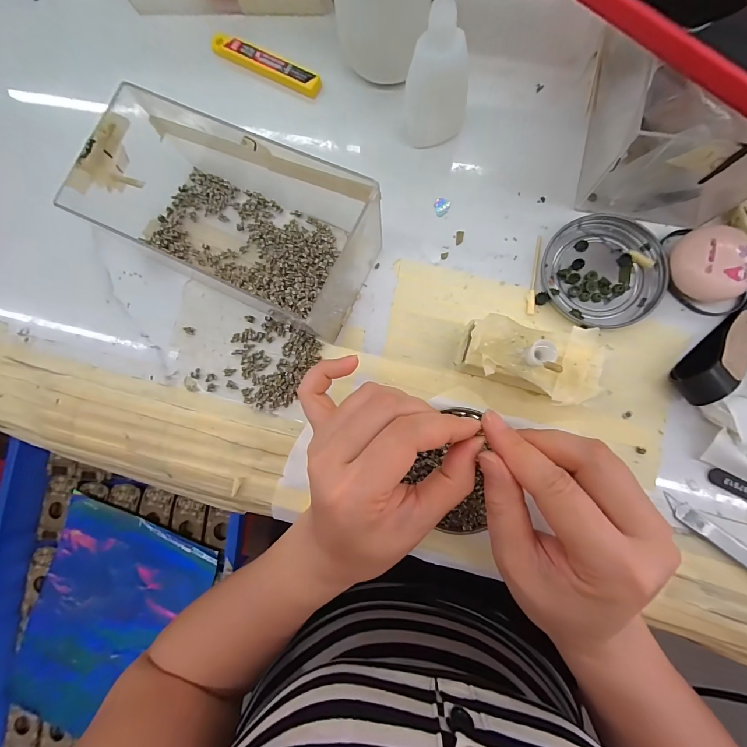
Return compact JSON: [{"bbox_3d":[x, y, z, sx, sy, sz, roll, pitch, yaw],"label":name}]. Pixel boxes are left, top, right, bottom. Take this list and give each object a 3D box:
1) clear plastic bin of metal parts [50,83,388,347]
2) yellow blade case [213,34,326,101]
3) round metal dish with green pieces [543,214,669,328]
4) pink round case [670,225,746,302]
[{"bbox_3d":[-0.090,-0.111,0.235,0.183,0.068,0.103,26,86,8],"label":"clear plastic bin of metal parts"},{"bbox_3d":[-0.088,-0.253,0.281,0.100,0.009,0.018,29,86,8],"label":"yellow blade case"},{"bbox_3d":[0.160,-0.072,0.239,0.076,0.008,0.077,-1,83,5],"label":"round metal dish with green pieces"},{"bbox_3d":[0.221,-0.071,0.224,0.042,0.023,0.046,-1,83,5],"label":"pink round case"}]

